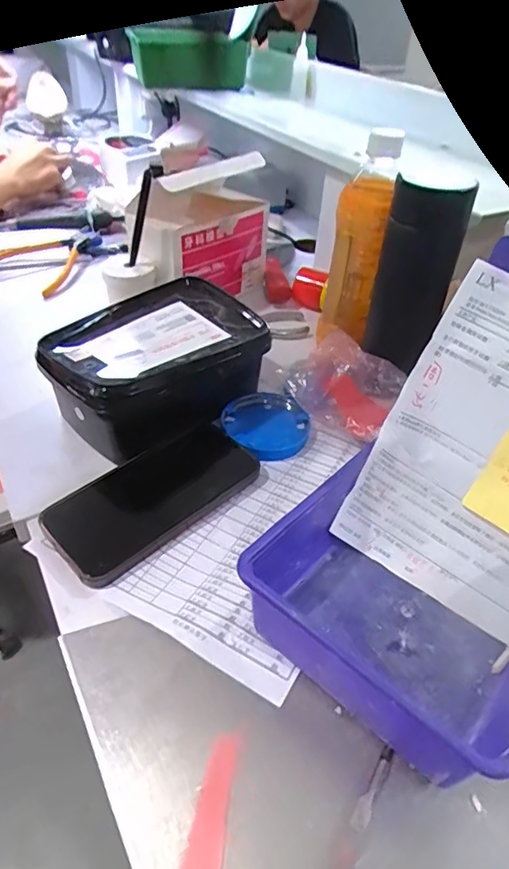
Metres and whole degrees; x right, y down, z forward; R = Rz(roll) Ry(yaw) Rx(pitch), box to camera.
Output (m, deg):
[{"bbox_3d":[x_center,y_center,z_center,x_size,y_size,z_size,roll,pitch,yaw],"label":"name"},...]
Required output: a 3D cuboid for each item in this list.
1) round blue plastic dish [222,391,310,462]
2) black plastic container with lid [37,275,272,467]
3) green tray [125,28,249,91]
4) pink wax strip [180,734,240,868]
[{"bbox_3d":[0.012,-0.011,0.464,0.072,0.022,0.071,3,41,-3],"label":"round blue plastic dish"},{"bbox_3d":[-0.089,-0.062,0.469,0.176,0.076,0.123,-28,51,-32],"label":"black plastic container with lid"},{"bbox_3d":[-0.099,-0.572,0.800,0.173,0.074,0.061,-5,42,-11],"label":"green tray"},{"bbox_3d":[-0.022,0.188,0.253,0.019,0.004,0.074,6,45,6],"label":"pink wax strip"}]

